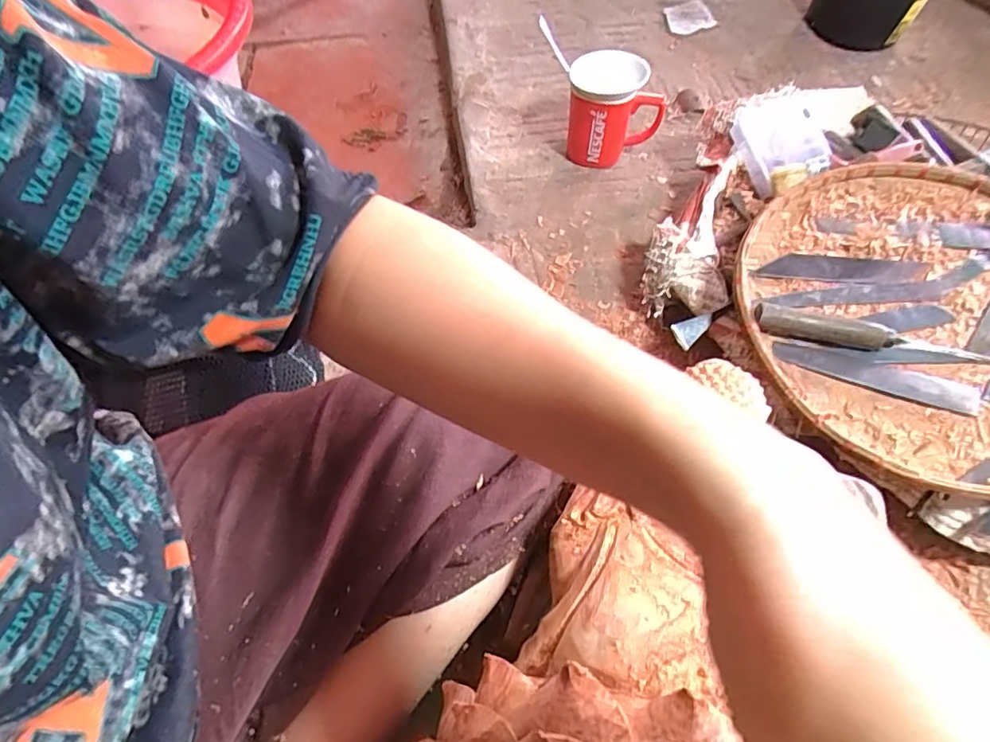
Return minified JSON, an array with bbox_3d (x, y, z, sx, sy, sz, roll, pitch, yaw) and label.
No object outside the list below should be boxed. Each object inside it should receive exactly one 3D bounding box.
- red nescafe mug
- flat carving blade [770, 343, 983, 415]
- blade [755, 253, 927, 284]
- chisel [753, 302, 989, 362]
[{"bbox_3d":[0.149,-0.325,0.682,0.120,0.107,0.089,13,60,8],"label":"red nescafe mug"},{"bbox_3d":[0.291,0.004,0.411,0.143,0.004,0.025,16,61,9],"label":"flat carving blade"},{"bbox_3d":[0.296,-0.089,0.458,0.137,0.004,0.025,5,60,3],"label":"blade"},{"bbox_3d":[0.292,-0.028,0.418,0.176,0.017,0.020,9,60,6],"label":"chisel"}]

